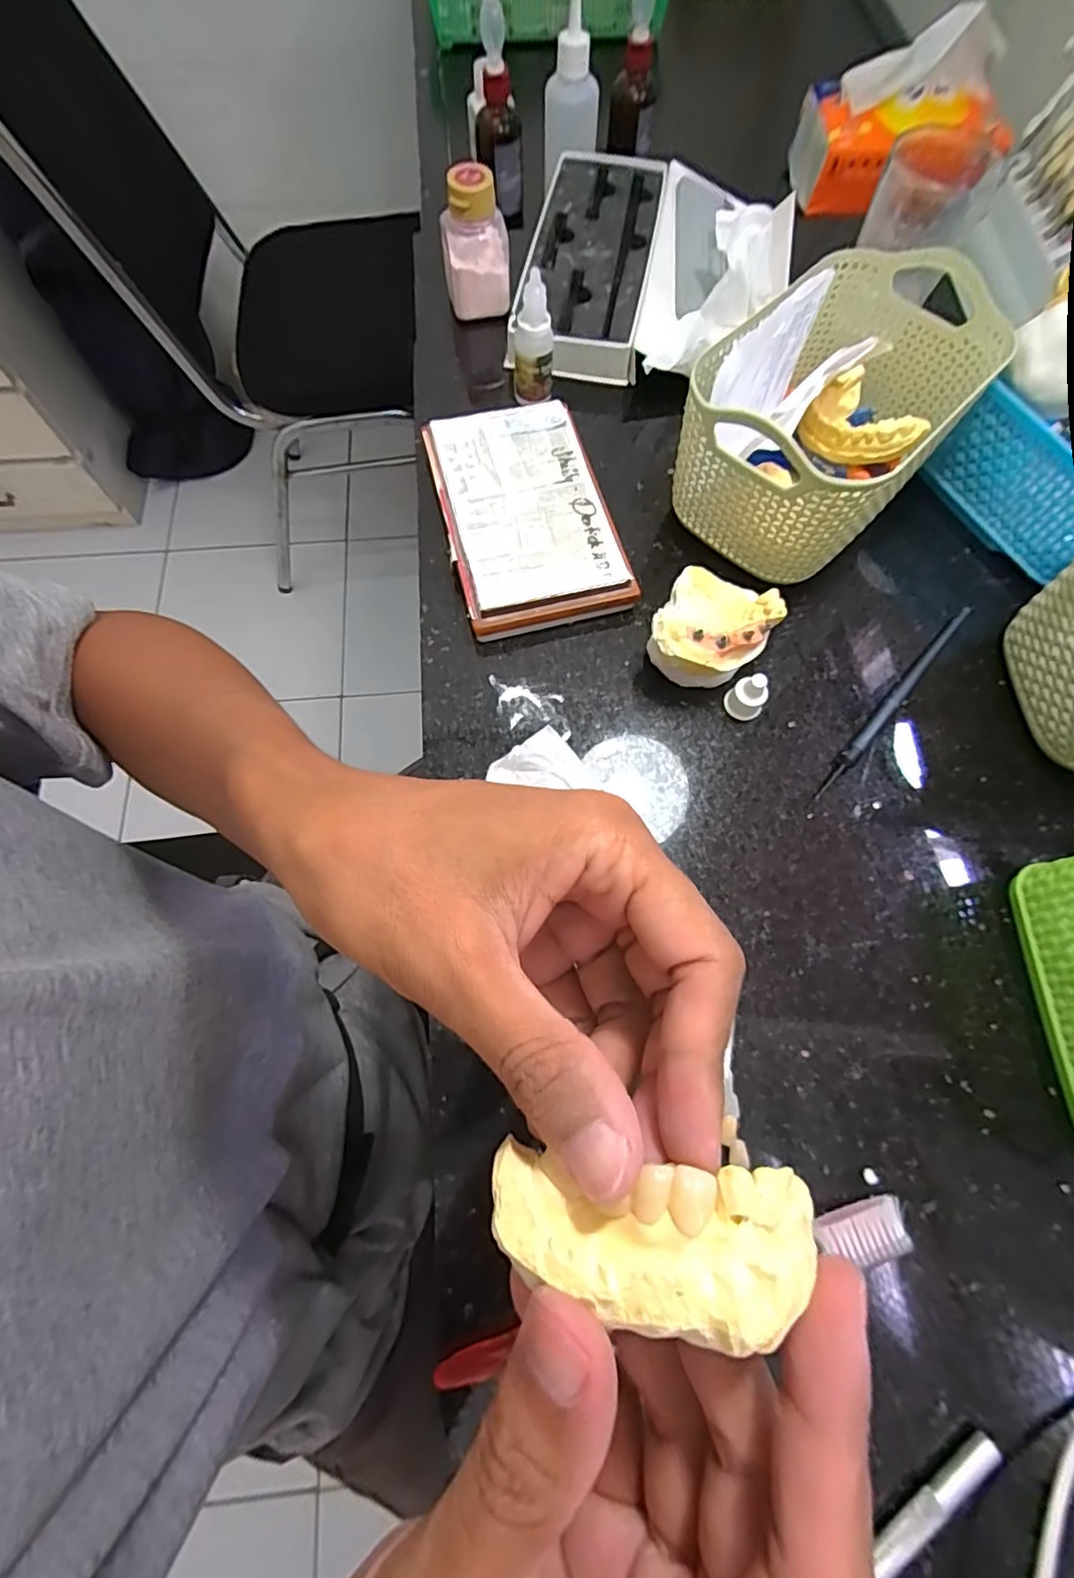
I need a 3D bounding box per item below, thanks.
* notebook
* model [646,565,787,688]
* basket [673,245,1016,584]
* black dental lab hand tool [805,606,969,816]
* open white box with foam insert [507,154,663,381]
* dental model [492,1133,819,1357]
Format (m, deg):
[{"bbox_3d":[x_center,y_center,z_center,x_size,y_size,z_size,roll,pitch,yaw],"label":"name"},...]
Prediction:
[{"bbox_3d":[-0.007,-0.165,0.346,0.096,0.024,0.148,-15,72,-4],"label":"notebook"},{"bbox_3d":[0.092,-0.083,0.309,0.058,0.041,0.064,28,74,10],"label":"model"},{"bbox_3d":[0.162,-0.208,0.325,0.106,0.094,0.173,42,77,13],"label":"basket"},{"bbox_3d":[0.197,-0.049,0.314,0.007,0.006,0.161,41,77,13],"label":"black dental lab hand tool"},{"bbox_3d":[0.040,-0.390,0.421,0.088,0.025,0.215,9,72,4],"label":"open white box with foam insert"},{"bbox_3d":[0.023,0.091,0.115,0.062,0.020,0.026,-1,46,10],"label":"dental model"}]

